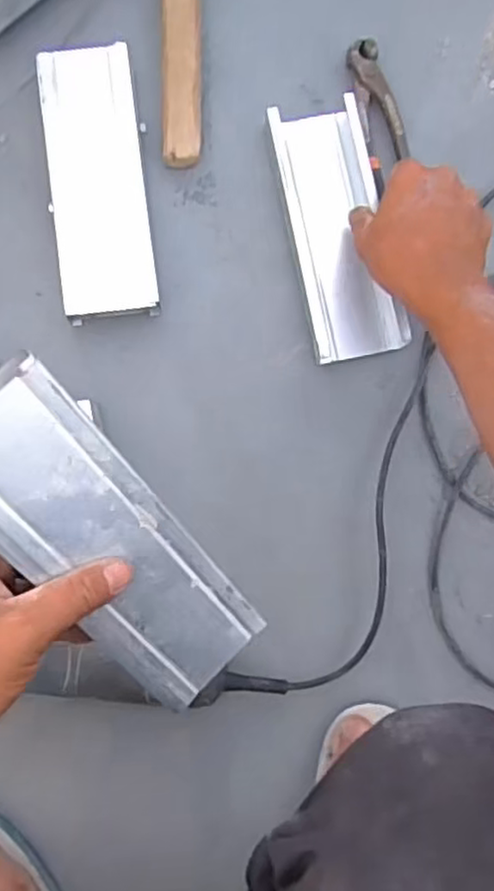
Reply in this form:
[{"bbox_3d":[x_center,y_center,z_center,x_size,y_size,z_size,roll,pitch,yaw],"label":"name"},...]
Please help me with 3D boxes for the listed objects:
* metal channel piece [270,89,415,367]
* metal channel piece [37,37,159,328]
[{"bbox_3d":[0.078,-0.185,0.581,0.083,0.031,0.217,-10,87,-2],"label":"metal channel piece"},{"bbox_3d":[-0.125,-0.222,0.579,0.079,0.035,0.224,-6,87,-1],"label":"metal channel piece"}]

